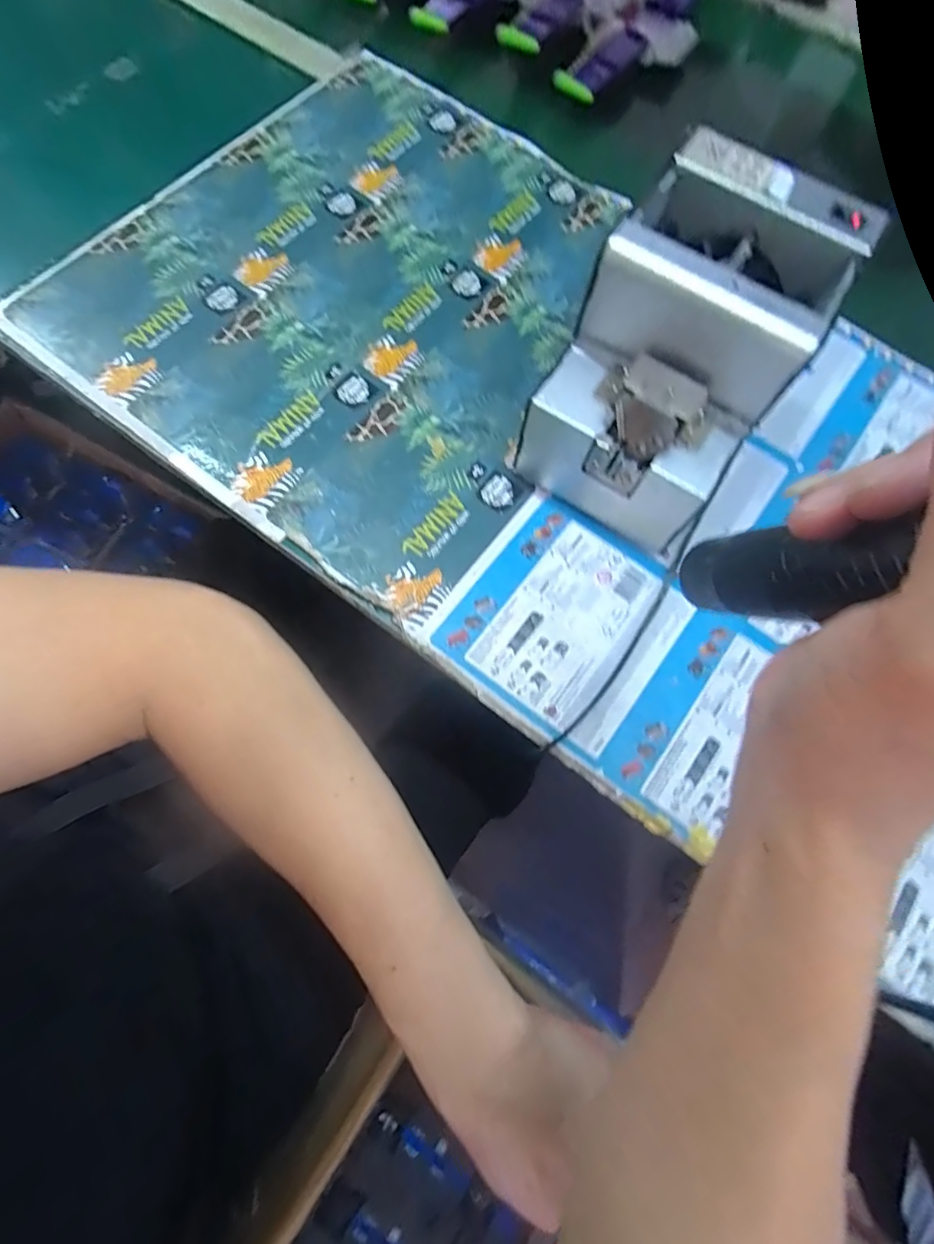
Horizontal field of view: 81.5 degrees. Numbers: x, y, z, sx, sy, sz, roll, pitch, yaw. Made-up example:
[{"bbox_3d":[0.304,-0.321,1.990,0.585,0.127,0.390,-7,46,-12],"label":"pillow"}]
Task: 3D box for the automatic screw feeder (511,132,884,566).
[{"bbox_3d":[0.134,-0.167,0.354,0.126,0.146,0.173,33,73,8],"label":"automatic screw feeder"}]

